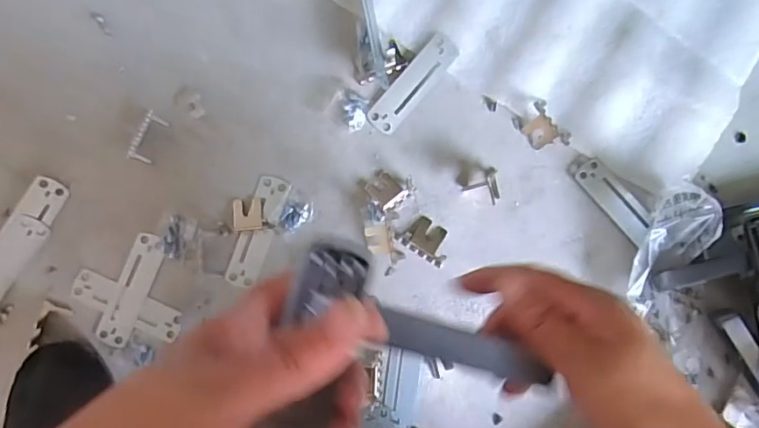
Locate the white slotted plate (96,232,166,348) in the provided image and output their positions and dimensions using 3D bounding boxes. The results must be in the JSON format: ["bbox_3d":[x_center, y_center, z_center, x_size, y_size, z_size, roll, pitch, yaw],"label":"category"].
[{"bbox_3d":[-0.205,0.063,0.448,0.028,0.004,0.094,22,88,-2],"label":"white slotted plate"}]

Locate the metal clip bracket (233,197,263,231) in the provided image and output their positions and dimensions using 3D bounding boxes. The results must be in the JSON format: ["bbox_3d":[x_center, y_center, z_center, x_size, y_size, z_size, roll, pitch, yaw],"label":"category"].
[{"bbox_3d":[-0.110,0.000,0.453,0.024,0.007,0.026,-4,89,-2],"label":"metal clip bracket"}]

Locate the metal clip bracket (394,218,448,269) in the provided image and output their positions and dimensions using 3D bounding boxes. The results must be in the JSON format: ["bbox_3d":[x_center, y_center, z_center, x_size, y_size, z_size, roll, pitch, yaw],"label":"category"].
[{"bbox_3d":[0.041,0.021,0.460,0.045,0.004,0.031,34,88,-1],"label":"metal clip bracket"}]

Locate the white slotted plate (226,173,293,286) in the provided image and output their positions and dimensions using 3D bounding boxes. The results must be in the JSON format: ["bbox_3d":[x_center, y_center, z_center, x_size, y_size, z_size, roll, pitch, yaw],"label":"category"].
[{"bbox_3d":[-0.102,0.014,0.456,0.027,0.004,0.095,17,80,1],"label":"white slotted plate"}]

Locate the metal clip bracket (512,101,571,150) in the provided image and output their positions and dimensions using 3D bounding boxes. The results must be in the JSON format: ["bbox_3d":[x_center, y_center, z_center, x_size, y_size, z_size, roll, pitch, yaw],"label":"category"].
[{"bbox_3d":[0.138,-0.072,0.457,0.028,0.020,0.043,-36,90,-2],"label":"metal clip bracket"}]

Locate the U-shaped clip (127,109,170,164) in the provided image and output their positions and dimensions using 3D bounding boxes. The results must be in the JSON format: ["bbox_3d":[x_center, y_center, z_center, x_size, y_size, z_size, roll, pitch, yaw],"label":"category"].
[{"bbox_3d":[-0.191,-0.063,0.448,0.017,0.017,0.042,29,88,-1],"label":"U-shaped clip"}]

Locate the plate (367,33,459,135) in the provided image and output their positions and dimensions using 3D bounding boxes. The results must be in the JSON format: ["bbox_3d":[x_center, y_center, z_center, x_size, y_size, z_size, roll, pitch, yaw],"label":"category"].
[{"bbox_3d":[0.029,-0.111,0.462,0.027,0.004,0.096,41,88,-1],"label":"plate"}]

